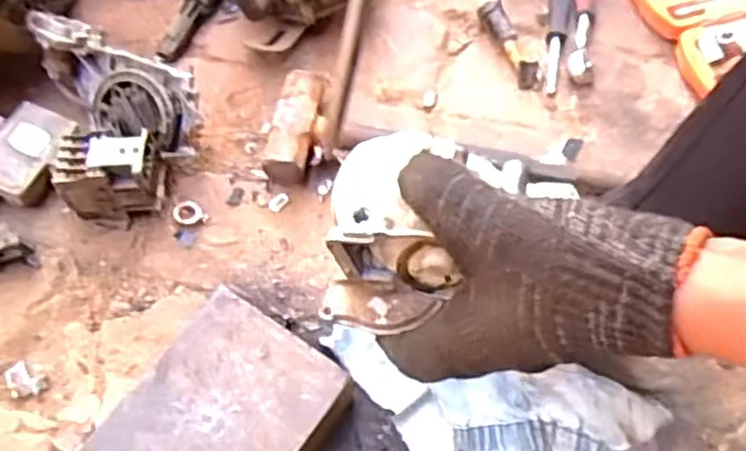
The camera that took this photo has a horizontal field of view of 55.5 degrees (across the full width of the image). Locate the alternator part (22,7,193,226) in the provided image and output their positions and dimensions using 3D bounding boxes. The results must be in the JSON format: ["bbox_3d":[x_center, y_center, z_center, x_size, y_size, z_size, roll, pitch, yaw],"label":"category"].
[{"bbox_3d":[-0.217,-0.104,0.618,0.122,0.069,0.189,-12,64,-10],"label":"alternator part"}]

